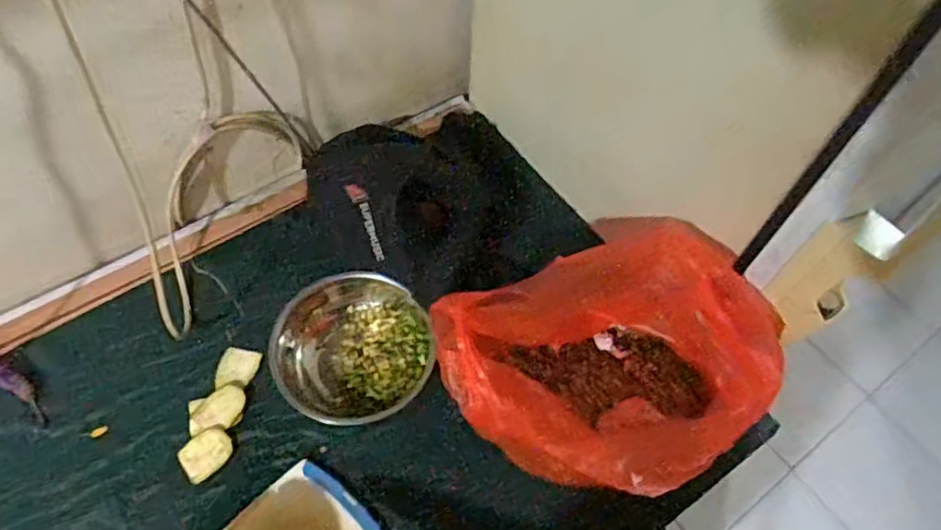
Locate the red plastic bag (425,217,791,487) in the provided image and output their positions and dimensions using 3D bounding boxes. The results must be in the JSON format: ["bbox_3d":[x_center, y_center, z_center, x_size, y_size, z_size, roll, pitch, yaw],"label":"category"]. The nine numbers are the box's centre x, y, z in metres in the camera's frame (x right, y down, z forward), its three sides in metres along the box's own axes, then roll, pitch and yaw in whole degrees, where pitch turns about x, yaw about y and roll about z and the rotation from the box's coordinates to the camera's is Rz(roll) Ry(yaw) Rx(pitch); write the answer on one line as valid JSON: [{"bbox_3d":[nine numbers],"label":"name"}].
[{"bbox_3d":[0.142,0.084,0.633,0.337,0.183,0.267,-32,67,-19],"label":"red plastic bag"}]

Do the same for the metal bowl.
[{"bbox_3d":[-0.135,0.084,0.729,0.176,0.058,0.179,1,60,-3],"label":"metal bowl"}]

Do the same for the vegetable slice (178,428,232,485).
[{"bbox_3d":[-0.286,0.205,0.686,0.053,0.011,0.044,-32,67,-20],"label":"vegetable slice"}]

